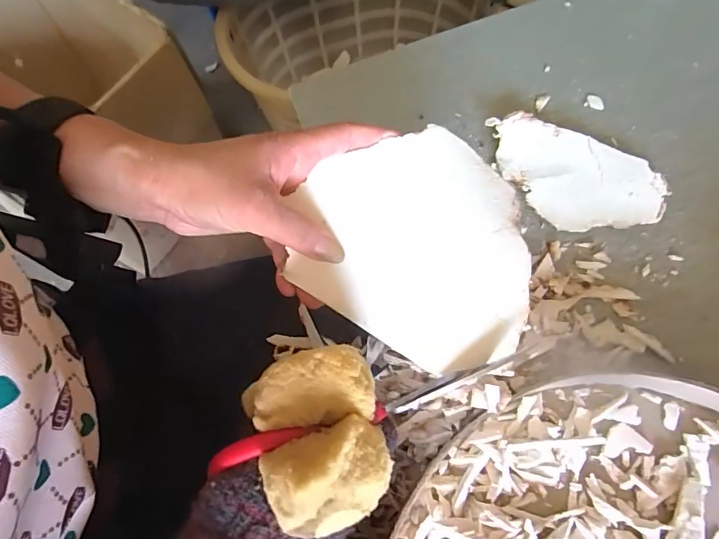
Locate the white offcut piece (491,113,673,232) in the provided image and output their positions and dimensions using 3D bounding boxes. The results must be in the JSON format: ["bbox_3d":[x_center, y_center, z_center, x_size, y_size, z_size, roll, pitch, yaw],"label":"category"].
[{"bbox_3d":[0.180,-0.077,0.381,0.141,0.015,0.085,28,68,16],"label":"white offcut piece"}]

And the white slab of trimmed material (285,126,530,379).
[{"bbox_3d":[0.040,-0.018,0.278,0.149,0.011,0.133,37,77,5],"label":"white slab of trimmed material"}]

